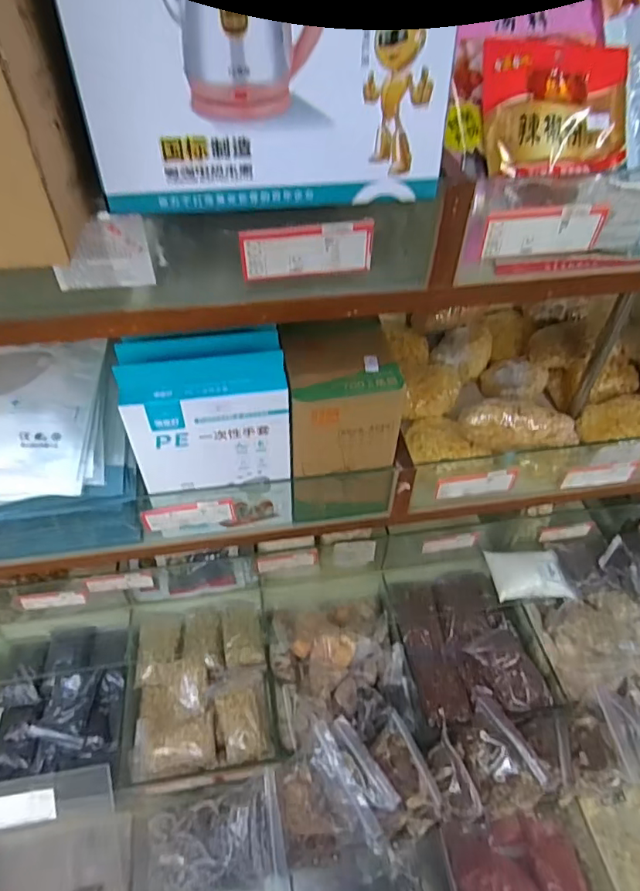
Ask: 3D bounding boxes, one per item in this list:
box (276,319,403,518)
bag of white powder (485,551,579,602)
[{"bbox_3d":[0.020,-0.017,0.573,0.105,0.187,0.101,-4,45,-5],"label":"box"},{"bbox_3d":[0.328,0.199,0.841,0.113,0.022,0.081,-3,45,-5],"label":"bag of white powder"}]

